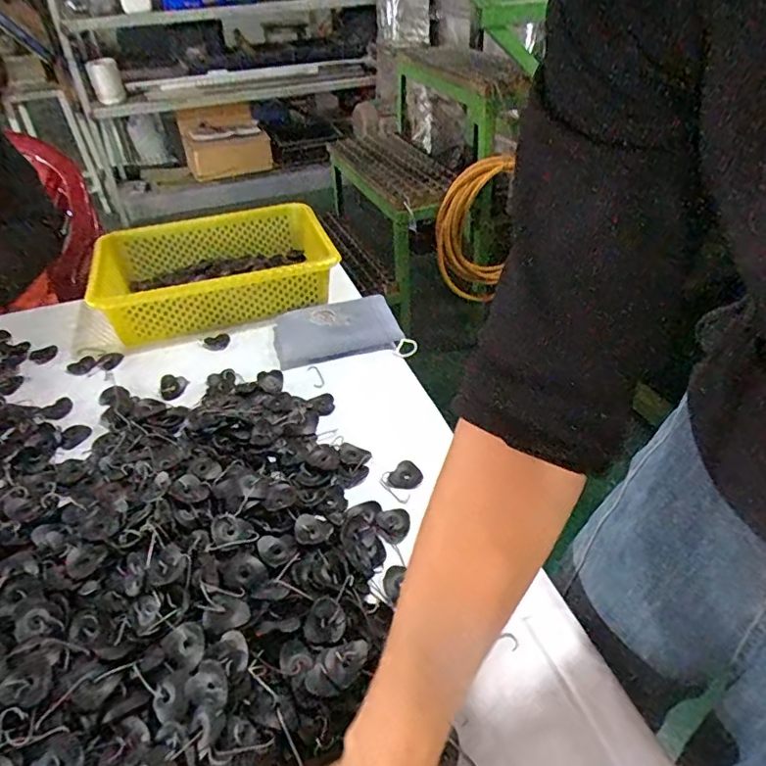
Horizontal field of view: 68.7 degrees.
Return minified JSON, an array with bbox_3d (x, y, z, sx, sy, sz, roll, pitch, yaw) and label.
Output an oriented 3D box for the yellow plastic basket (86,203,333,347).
[{"bbox_3d":[-0.261,-0.185,0.906,0.370,0.091,0.266,-17,41,-15],"label":"yellow plastic basket"}]

